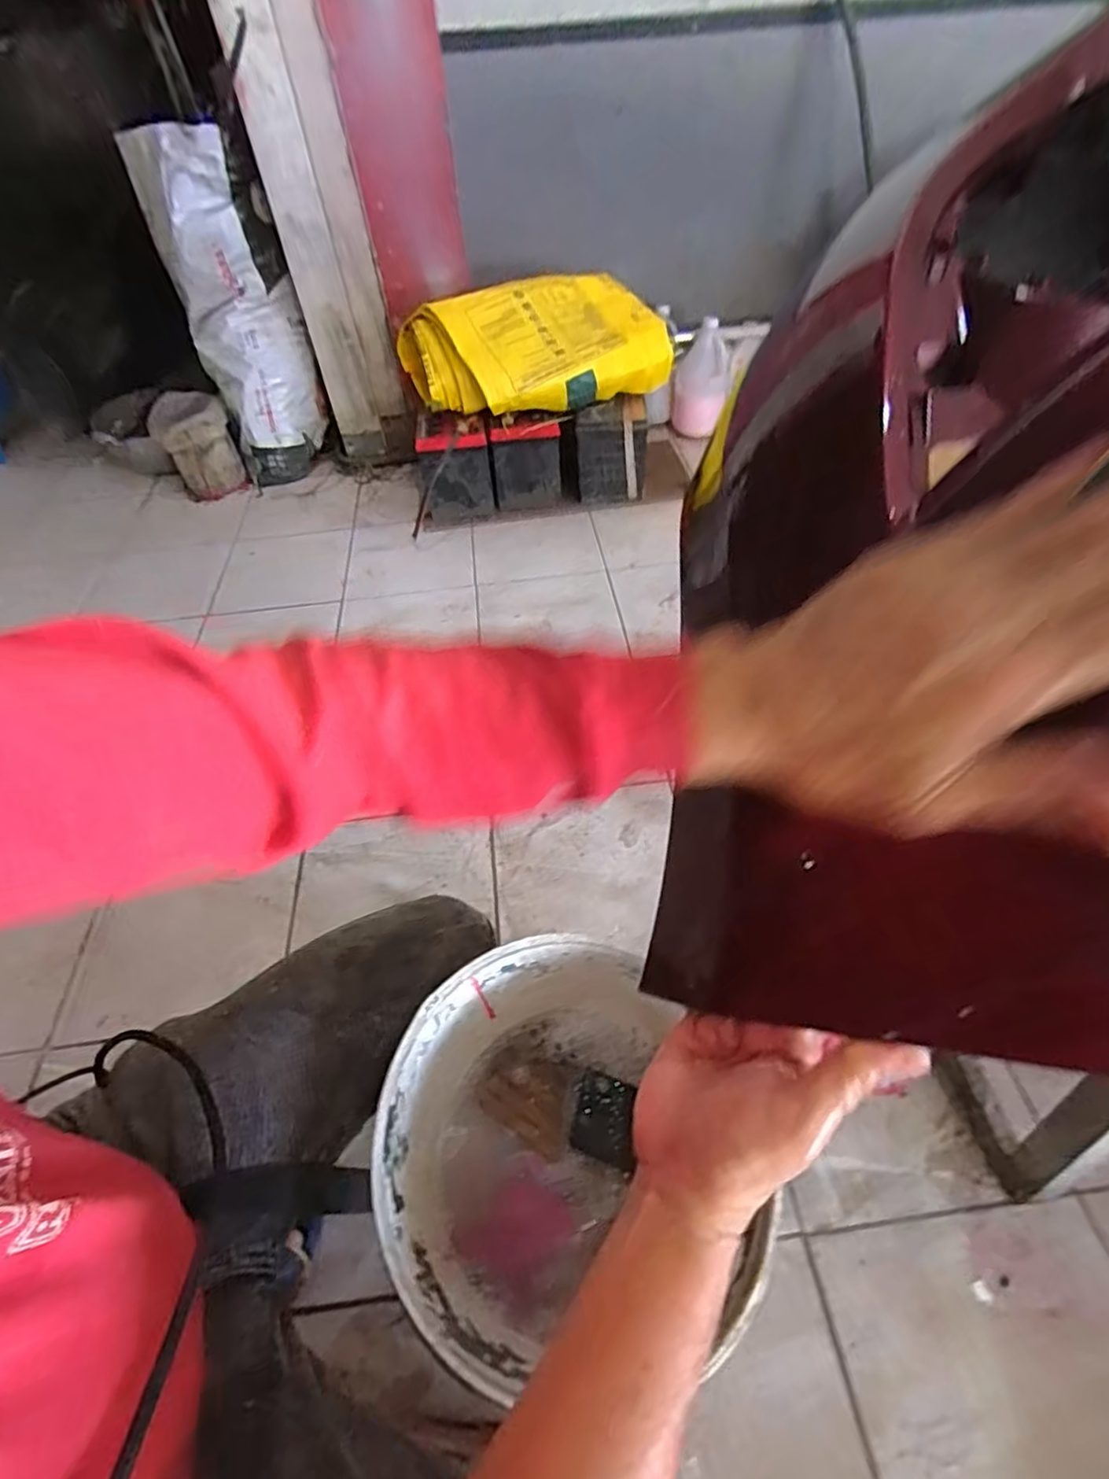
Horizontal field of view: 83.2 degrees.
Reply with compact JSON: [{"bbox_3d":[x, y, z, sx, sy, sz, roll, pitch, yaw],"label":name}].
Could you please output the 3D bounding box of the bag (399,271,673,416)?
[{"bbox_3d":[-0.044,-0.908,1.435,0.538,0.195,0.336,-24,53,-16],"label":"bag"}]

